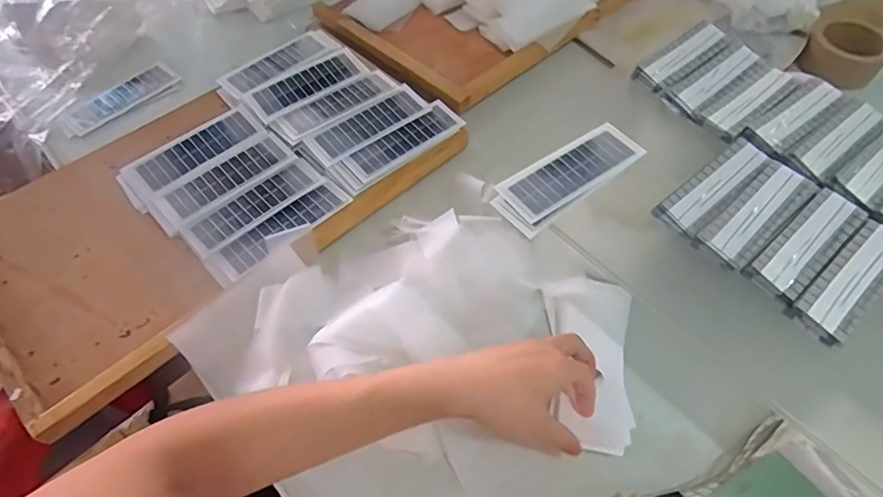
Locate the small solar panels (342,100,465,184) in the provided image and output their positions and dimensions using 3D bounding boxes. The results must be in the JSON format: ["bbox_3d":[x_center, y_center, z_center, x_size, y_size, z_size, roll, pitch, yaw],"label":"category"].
[{"bbox_3d":[-0.039,-0.119,0.594,0.141,0.016,0.046,-35,64,-18],"label":"small solar panels"}]

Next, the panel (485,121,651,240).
[{"bbox_3d":[0.117,-0.069,0.484,0.154,0.009,0.056,-34,62,-20],"label":"panel"}]

